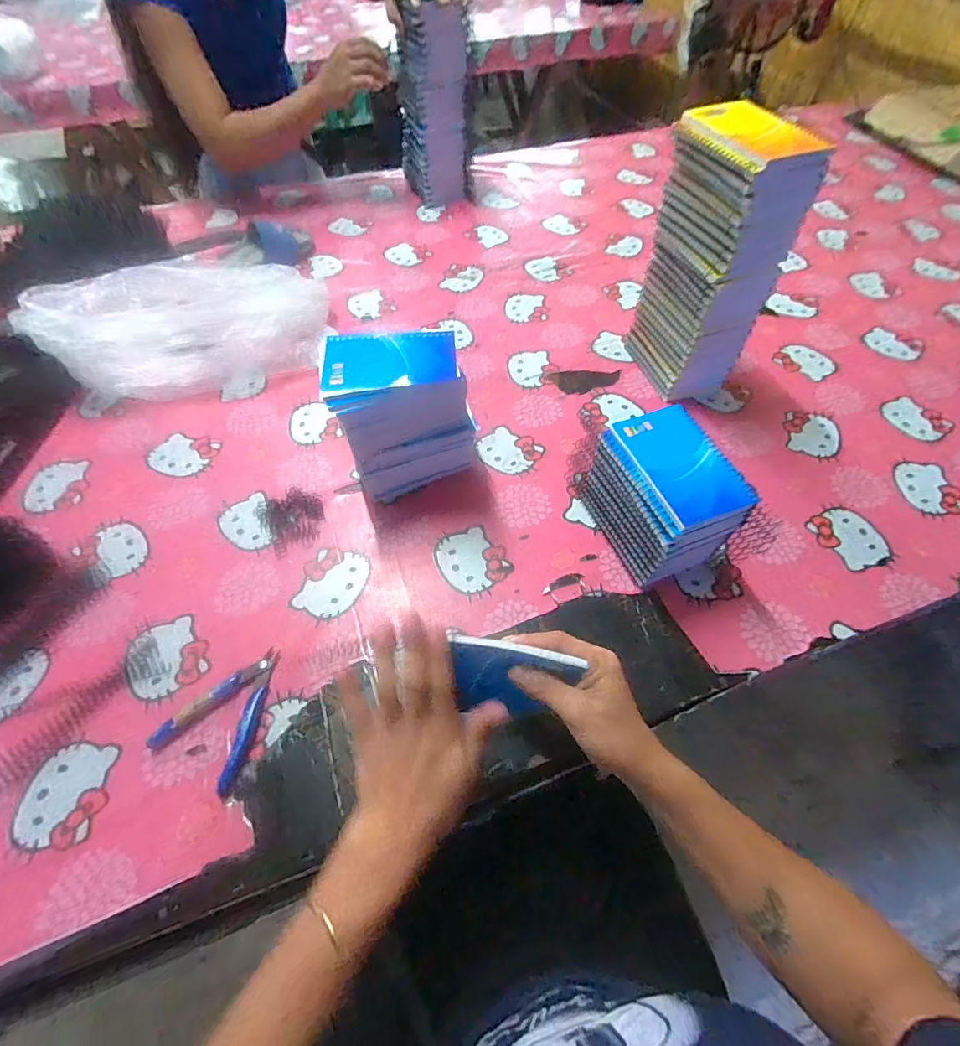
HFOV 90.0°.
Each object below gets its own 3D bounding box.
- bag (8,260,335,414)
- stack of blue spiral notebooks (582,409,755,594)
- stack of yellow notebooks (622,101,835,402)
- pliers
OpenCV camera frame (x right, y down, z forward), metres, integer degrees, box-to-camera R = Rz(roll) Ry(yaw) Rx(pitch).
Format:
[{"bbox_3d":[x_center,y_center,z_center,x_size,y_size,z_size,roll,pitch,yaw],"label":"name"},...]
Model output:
[{"bbox_3d":[-0.422,-0.309,0.706,0.377,0.104,0.241,-10,56,-6],"label":"bag"},{"bbox_3d":[0.185,-0.025,0.503,0.095,0.128,0.149,-18,58,-12],"label":"stack of blue spiral notebooks"},{"bbox_3d":[0.278,-0.307,0.595,0.101,0.290,0.141,-22,58,-14],"label":"stack of yellow notebooks"},{"bbox_3d":[-0.229,0.167,0.439,0.087,0.015,0.115,23,59,15],"label":"pliers"}]

